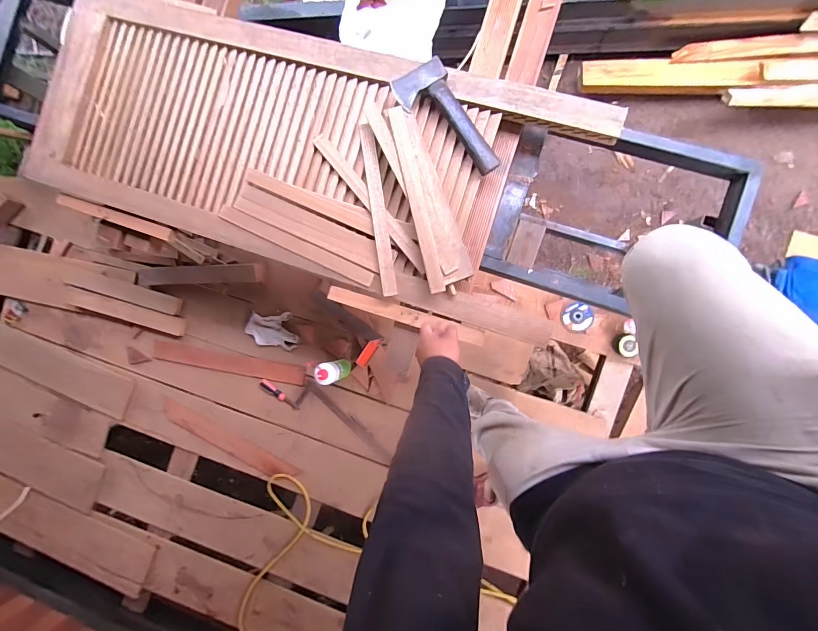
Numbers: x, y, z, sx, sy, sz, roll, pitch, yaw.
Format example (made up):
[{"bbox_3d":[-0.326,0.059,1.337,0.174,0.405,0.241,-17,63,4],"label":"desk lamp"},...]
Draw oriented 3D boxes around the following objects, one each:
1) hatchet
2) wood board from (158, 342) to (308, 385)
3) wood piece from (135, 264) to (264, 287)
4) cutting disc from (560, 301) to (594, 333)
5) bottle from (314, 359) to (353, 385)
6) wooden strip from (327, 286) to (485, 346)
[{"bbox_3d":[0.075,-0.403,0.764,0.111,0.035,0.265,-31,86,6],"label":"hatchet"},{"bbox_3d":[-0.666,0.169,1.333,0.595,0.029,0.075,8,89,7],"label":"wood board"},{"bbox_3d":[-0.759,-0.148,1.320,0.499,0.036,0.070,-1,88,6],"label":"wood piece"},{"bbox_3d":[0.548,0.003,1.181,0.101,0.008,0.096,-2,91,5],"label":"cutting disc"},{"bbox_3d":[-0.242,0.179,1.181,0.064,0.200,0.070,0,88,6],"label":"bottle"},{"bbox_3d":[-0.011,-0.002,0.807,0.357,0.019,0.035,16,90,9],"label":"wooden strip"}]

